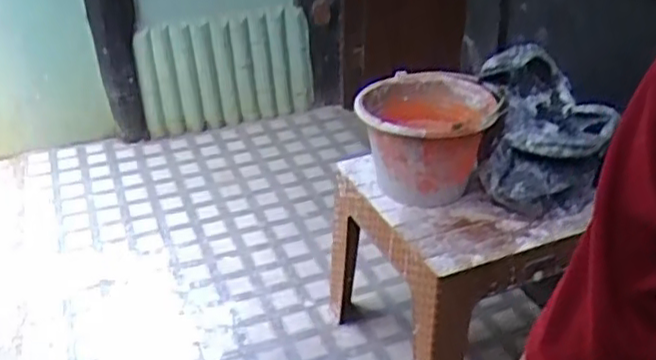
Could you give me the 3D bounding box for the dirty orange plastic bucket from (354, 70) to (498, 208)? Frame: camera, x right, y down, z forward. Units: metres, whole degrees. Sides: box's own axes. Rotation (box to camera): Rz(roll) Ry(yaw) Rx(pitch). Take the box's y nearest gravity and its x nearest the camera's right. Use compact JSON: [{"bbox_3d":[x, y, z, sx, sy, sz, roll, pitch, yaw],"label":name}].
[{"bbox_3d":[0.197,-0.084,1.404,0.244,0.201,0.227,0,32,0],"label":"dirty orange plastic bucket"}]

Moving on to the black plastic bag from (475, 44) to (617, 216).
[{"bbox_3d":[0.412,-0.094,1.330,0.238,0.279,0.194,10,34,15],"label":"black plastic bag"}]

